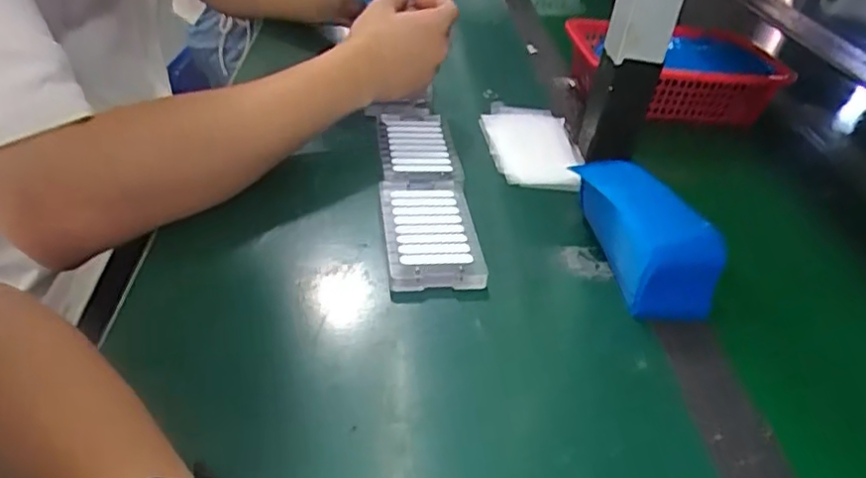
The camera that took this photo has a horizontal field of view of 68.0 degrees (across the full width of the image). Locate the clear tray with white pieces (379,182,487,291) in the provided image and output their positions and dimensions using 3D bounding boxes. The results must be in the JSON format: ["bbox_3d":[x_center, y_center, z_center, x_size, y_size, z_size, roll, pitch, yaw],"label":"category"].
[{"bbox_3d":[-0.003,-0.006,0.484,0.067,0.015,0.121,0,37,-10],"label":"clear tray with white pieces"}]

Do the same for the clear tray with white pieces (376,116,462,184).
[{"bbox_3d":[-0.013,-0.083,0.573,0.068,0.008,0.118,0,37,-9],"label":"clear tray with white pieces"}]

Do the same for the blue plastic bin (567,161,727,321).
[{"bbox_3d":[0.156,-0.007,0.482,0.065,0.050,0.148,-2,37,-12],"label":"blue plastic bin"}]

